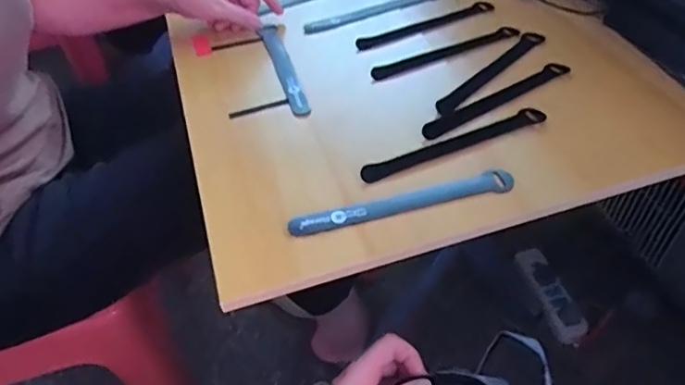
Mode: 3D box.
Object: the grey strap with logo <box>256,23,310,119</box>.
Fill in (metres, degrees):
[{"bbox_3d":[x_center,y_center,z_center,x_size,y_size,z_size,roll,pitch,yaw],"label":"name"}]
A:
[{"bbox_3d":[-0.070,-0.149,0.624,0.022,0.009,0.201,-14,47,-8],"label":"grey strap with logo"}]

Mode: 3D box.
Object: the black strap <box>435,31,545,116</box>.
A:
[{"bbox_3d":[0.172,-0.141,0.605,0.024,0.004,0.217,29,55,29],"label":"black strap"}]

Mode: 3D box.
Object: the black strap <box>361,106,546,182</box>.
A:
[{"bbox_3d":[0.109,-0.049,0.512,0.203,0.004,0.025,-19,48,-18],"label":"black strap"}]

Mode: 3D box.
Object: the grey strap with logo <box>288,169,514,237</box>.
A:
[{"bbox_3d":[0.053,0.007,0.457,0.198,0.007,0.027,-15,47,-8],"label":"grey strap with logo"}]

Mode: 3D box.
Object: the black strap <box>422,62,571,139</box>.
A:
[{"bbox_3d":[0.164,-0.099,0.563,0.207,0.006,0.023,-28,51,-27],"label":"black strap"}]

